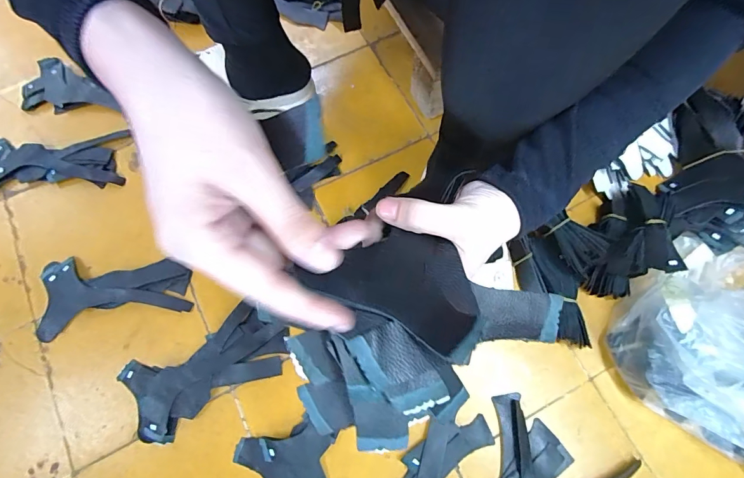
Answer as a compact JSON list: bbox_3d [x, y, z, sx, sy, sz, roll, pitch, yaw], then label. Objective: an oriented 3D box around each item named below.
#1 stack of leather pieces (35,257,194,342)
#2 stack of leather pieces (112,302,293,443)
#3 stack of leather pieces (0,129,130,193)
[{"bbox_3d":[-0.348,0.065,0.517,0.195,0.011,0.099,-12,74,-1],"label":"stack of leather pieces"},{"bbox_3d":[-0.208,0.162,0.483,0.200,0.010,0.103,-26,75,-5],"label":"stack of leather pieces"},{"bbox_3d":[-0.485,-0.116,0.581,0.211,0.012,0.092,-6,72,-1],"label":"stack of leather pieces"}]

